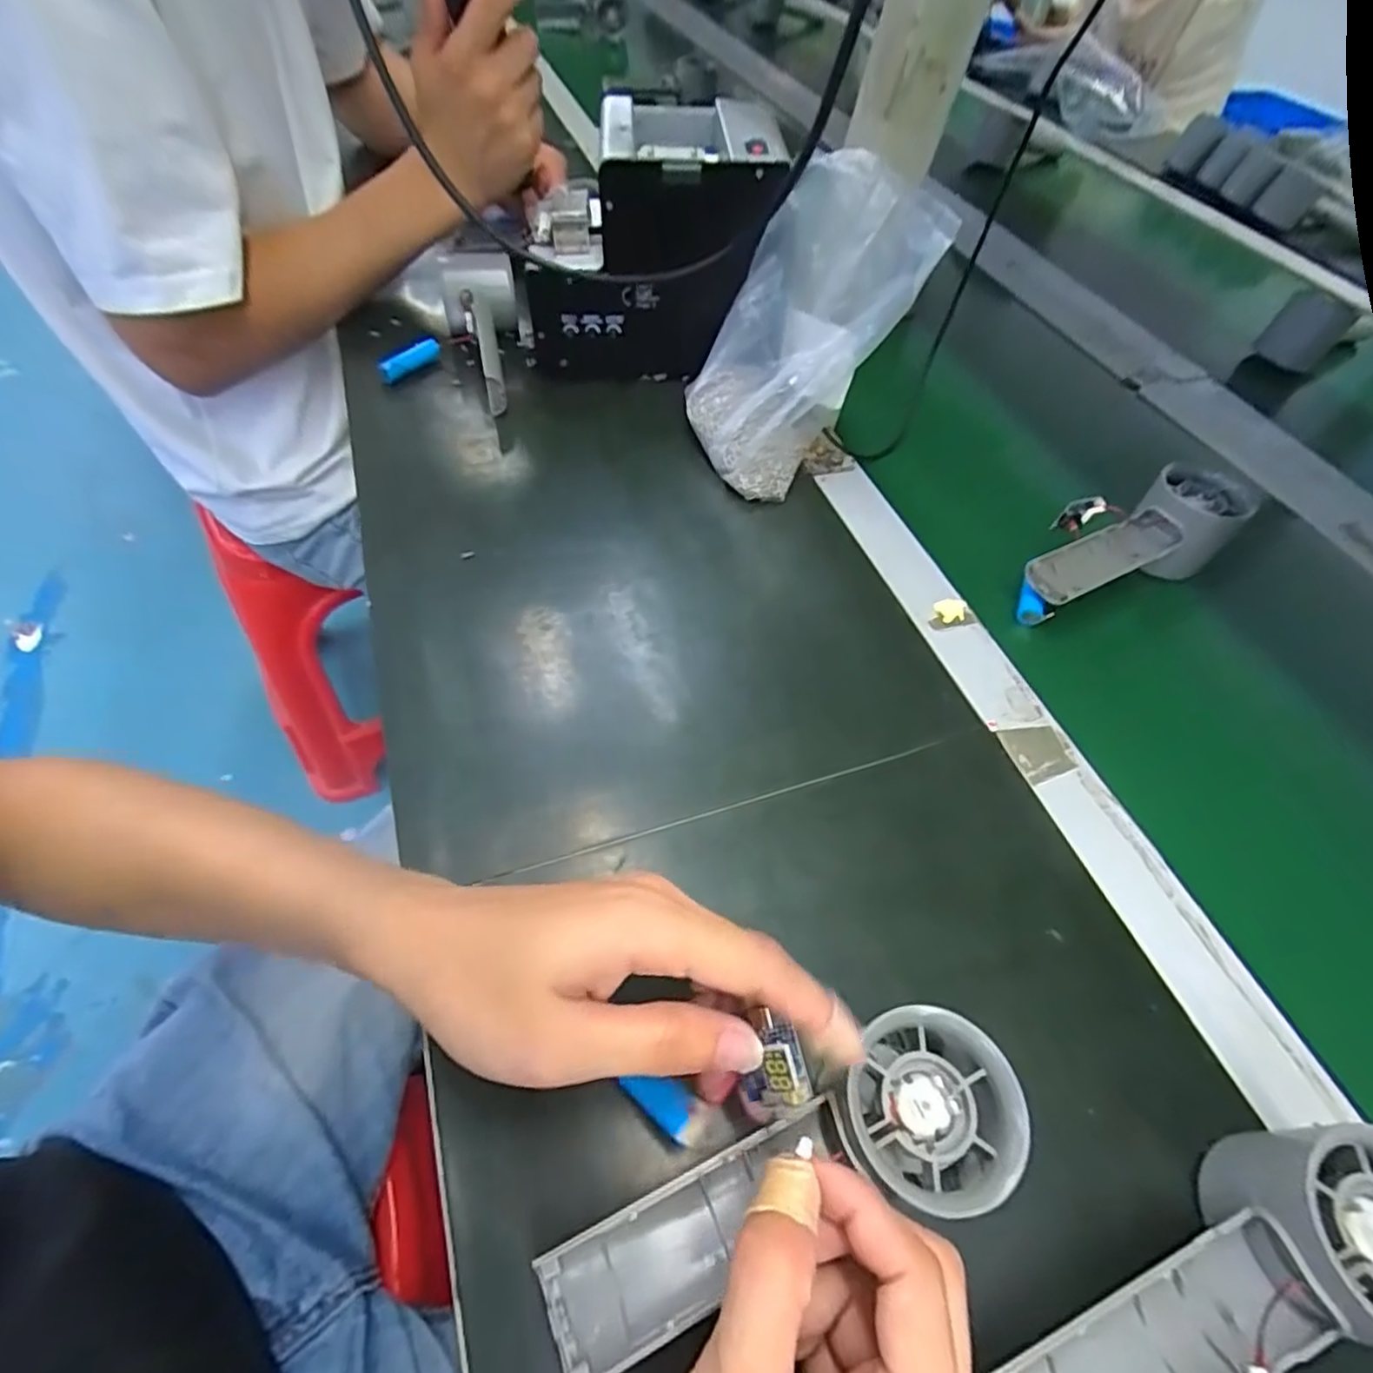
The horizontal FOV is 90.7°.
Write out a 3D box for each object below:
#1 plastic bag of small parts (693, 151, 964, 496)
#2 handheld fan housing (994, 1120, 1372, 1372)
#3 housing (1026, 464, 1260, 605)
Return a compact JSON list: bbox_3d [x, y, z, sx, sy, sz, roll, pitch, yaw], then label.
[{"bbox_3d":[0.068,-0.224,0.438,0.108,0.176,0.107,-12,56,-13],"label":"plastic bag of small parts"},{"bbox_3d":[0.164,0.190,0.214,0.148,0.064,0.056,-11,56,-12],"label":"handheld fan housing"},{"bbox_3d":[0.287,-0.086,0.434,0.154,0.053,0.056,-27,60,-21],"label":"housing"}]

